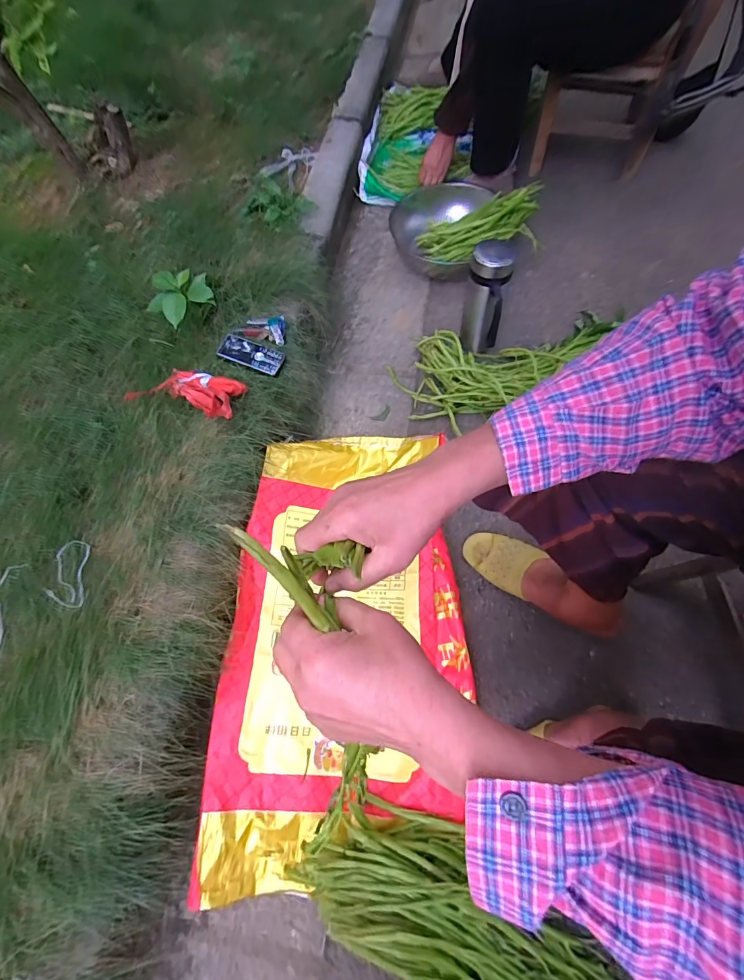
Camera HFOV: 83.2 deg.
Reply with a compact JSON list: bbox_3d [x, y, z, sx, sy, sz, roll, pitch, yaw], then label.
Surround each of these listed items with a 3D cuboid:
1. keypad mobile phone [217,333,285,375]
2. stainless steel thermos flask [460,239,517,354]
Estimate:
[{"bbox_3d":[-0.239,-0.270,0.829,0.121,0.009,0.056,20,74,-3],"label":"keypad mobile phone"},{"bbox_3d":[0.228,-0.379,0.881,0.087,0.219,0.129,13,65,2],"label":"stainless steel thermos flask"}]

